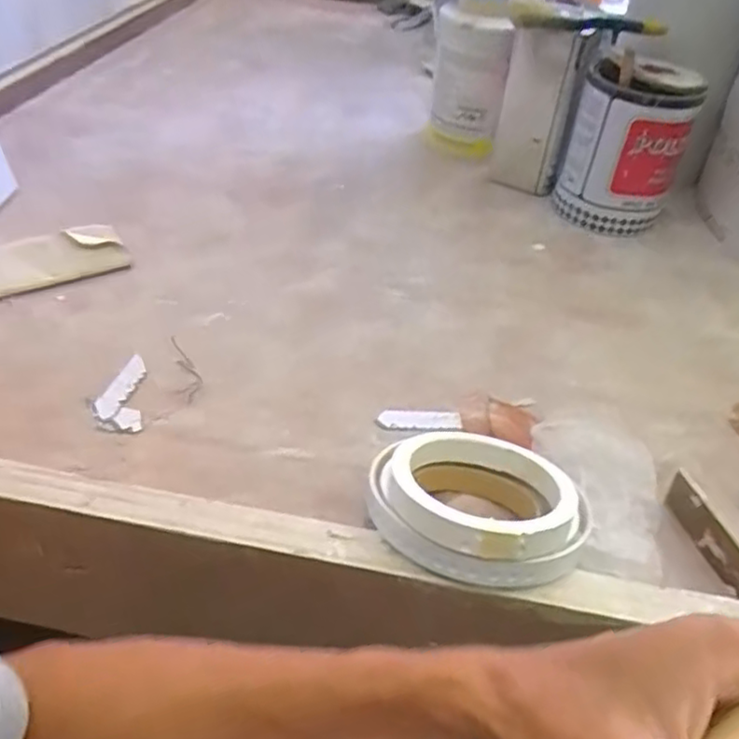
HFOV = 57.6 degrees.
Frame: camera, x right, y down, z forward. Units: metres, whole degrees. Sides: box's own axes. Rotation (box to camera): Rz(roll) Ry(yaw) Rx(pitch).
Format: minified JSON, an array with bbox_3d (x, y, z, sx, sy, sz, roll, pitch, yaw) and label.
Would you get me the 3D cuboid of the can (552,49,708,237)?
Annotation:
[{"bbox_3d":[0.387,-0.341,1.016,0.159,0.217,0.159,19,42,14],"label":"can"}]

